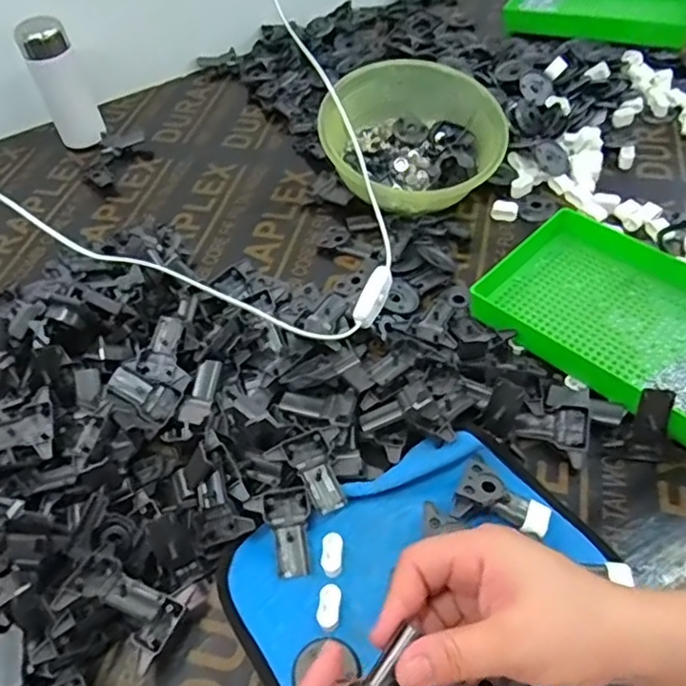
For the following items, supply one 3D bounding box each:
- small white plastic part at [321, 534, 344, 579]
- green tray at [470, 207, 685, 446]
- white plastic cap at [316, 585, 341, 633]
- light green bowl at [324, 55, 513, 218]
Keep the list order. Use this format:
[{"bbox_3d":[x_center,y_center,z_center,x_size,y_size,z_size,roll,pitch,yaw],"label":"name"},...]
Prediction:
[{"bbox_3d":[-0.008,0.146,0.426,0.014,0.006,0.028,-2,65,5],"label":"small white plastic part"},{"bbox_3d":[0.247,-0.017,0.519,0.158,0.035,0.255,-40,57,-23],"label":"green tray"},{"bbox_3d":[-0.009,0.174,0.406,0.014,0.012,0.029,2,51,8],"label":"white plastic cap"},{"bbox_3d":[0.071,-0.243,0.686,0.183,0.085,0.232,-7,51,0],"label":"light green bowl"}]

